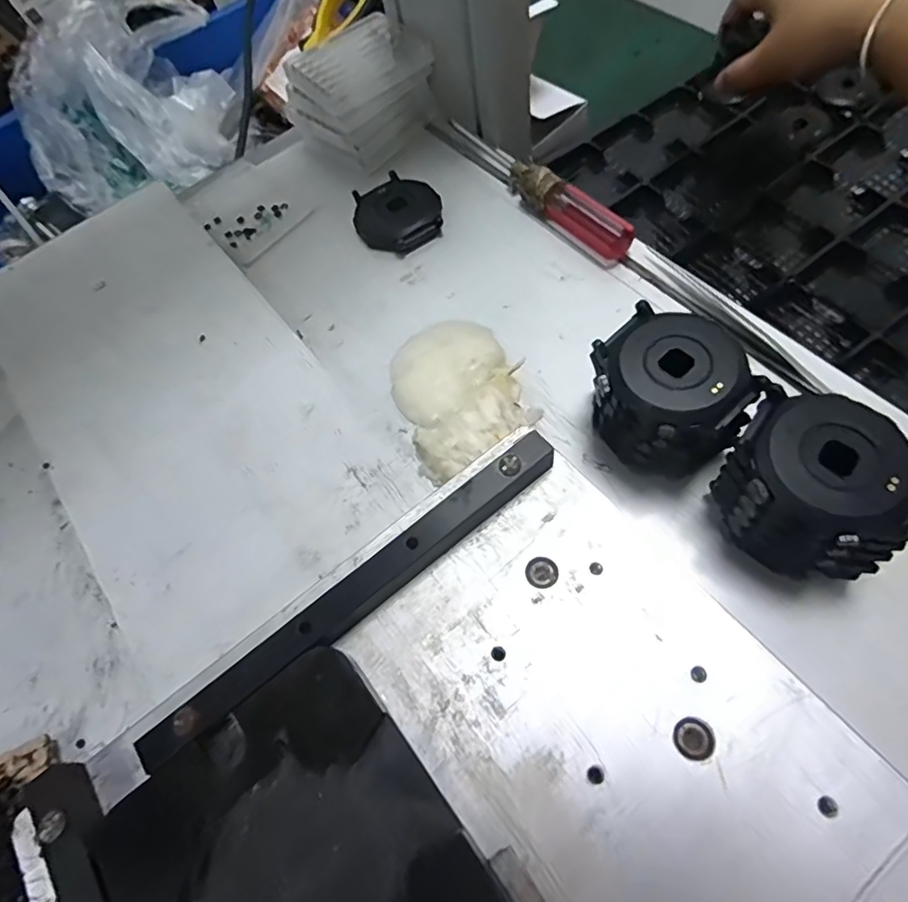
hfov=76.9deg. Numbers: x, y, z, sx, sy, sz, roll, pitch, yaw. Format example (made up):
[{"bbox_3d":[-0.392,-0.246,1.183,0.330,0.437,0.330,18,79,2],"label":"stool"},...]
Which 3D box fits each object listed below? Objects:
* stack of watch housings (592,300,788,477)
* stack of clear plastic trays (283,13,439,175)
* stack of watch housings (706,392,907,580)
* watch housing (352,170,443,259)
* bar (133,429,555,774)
[{"bbox_3d":[0.079,-0.018,0.223,0.050,0.055,0.056,-41,65,-14],"label":"stack of watch housings"},{"bbox_3d":[-0.057,-0.219,0.348,0.071,0.036,0.081,34,71,22],"label":"stack of clear plastic trays"},{"bbox_3d":[0.120,0.016,0.194,0.056,0.041,0.056,33,71,21],"label":"stack of watch housings"},{"bbox_3d":[-0.032,-0.132,0.320,0.046,0.013,0.054,-26,62,-7],"label":"watch housing"},{"bbox_3d":[-0.027,0.041,0.178,0.150,0.008,0.014,-38,64,-13],"label":"bar"}]

